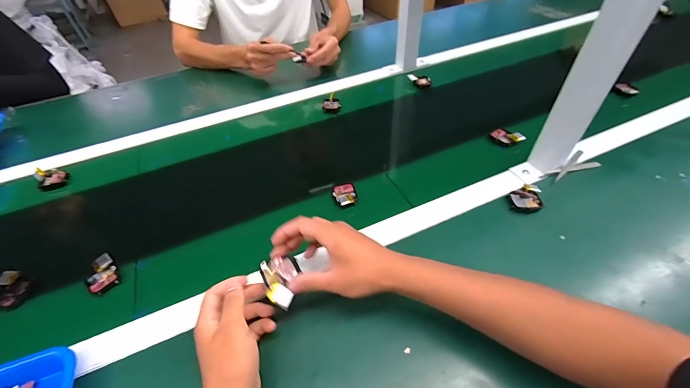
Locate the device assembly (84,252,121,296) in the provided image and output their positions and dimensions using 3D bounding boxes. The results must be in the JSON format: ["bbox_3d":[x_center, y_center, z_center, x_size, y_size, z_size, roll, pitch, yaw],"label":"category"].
[{"bbox_3d":[-0.333,0.110,0.430,0.037,0.016,0.052,-32,54,-24],"label":"device assembly"}]

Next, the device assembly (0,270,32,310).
[{"bbox_3d":[-0.457,0.131,0.435,0.026,0.022,0.059,-32,53,-23],"label":"device assembly"}]

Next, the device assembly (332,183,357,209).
[{"bbox_3d":[0.001,0.001,0.524,0.038,0.015,0.049,-14,48,-10],"label":"device assembly"}]

